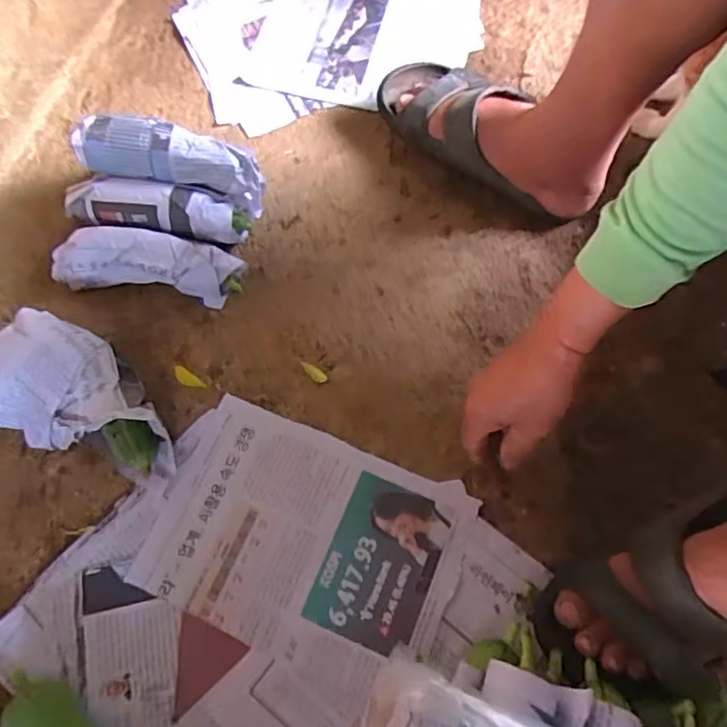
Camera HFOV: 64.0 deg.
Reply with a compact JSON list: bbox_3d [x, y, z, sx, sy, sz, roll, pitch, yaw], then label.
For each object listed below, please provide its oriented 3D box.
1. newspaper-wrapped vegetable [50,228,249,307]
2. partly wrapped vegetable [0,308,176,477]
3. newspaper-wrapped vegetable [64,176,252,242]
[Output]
[{"bbox_3d":[-0.228,-0.103,0.612,0.189,0.058,0.054,7,68,3],"label":"newspaper-wrapped vegetable"},{"bbox_3d":[-0.271,0.033,0.555,0.195,0.065,0.112,24,70,9],"label":"partly wrapped vegetable"},{"bbox_3d":[-0.222,-0.155,0.622,0.184,0.078,0.045,3,68,3],"label":"newspaper-wrapped vegetable"}]

